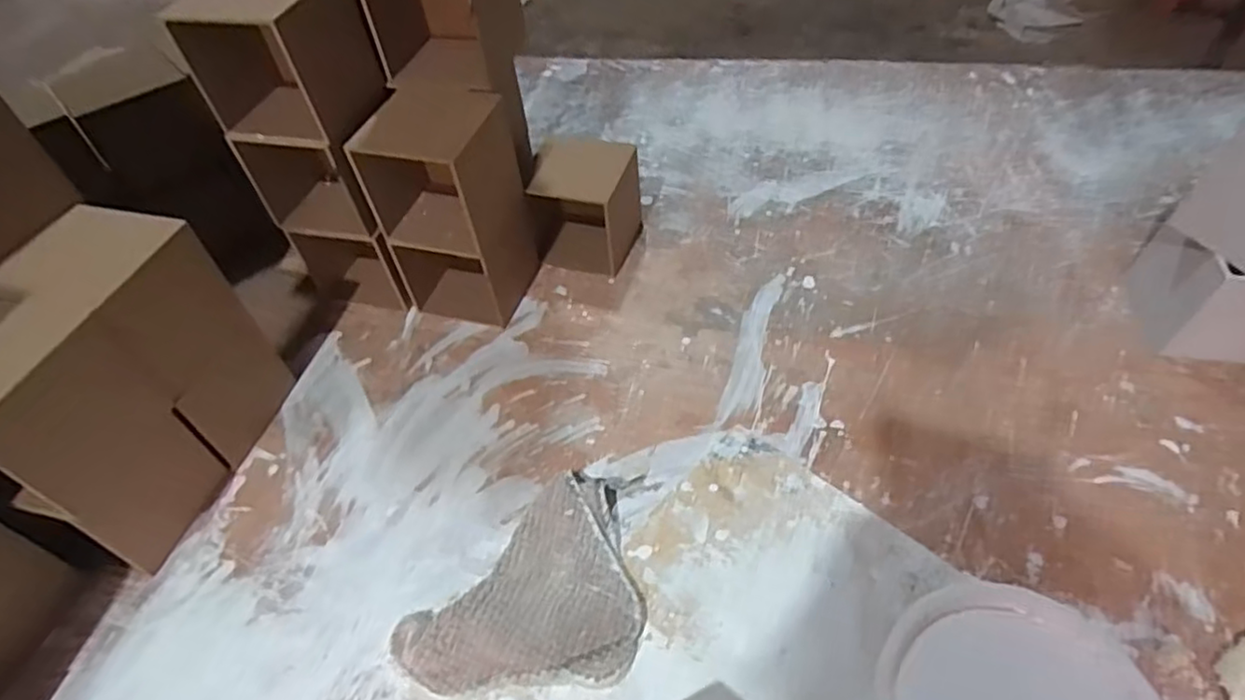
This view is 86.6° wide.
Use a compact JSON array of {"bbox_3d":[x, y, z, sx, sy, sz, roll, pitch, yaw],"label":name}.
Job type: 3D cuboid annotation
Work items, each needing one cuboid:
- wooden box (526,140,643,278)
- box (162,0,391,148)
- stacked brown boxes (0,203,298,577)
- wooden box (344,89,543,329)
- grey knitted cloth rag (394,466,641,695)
[{"bbox_3d":[-0.041,-0.167,0.770,0.101,0.118,0.099,12,52,14],"label":"wooden box"},{"bbox_3d":[-0.306,-0.263,0.599,0.127,0.115,0.113,6,51,10],"label":"box"},{"bbox_3d":[-0.431,0.041,0.563,0.124,0.226,0.226,9,52,12],"label":"stacked brown boxes"},{"bbox_3d":[-0.174,-0.143,0.693,0.112,0.219,0.111,11,52,13],"label":"wooden box"},{"bbox_3d":[-0.059,0.197,0.520,0.150,0.043,0.211,36,61,29],"label":"grey knitted cloth rag"}]

